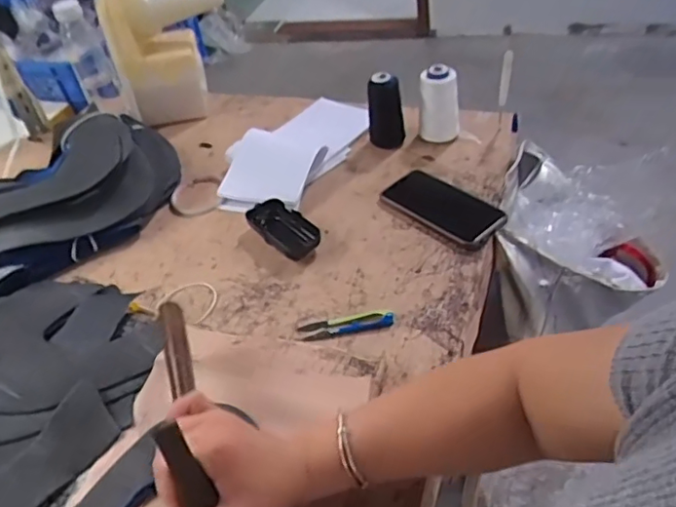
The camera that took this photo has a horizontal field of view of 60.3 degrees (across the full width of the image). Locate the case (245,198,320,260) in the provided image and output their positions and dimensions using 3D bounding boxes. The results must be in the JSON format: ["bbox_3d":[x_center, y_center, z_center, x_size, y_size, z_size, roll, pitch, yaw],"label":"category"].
[{"bbox_3d":[-0.067,-0.031,0.734,0.054,0.021,0.114,-35,48,-25],"label":"case"}]

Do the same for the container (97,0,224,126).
[{"bbox_3d":[-0.266,-0.325,0.950,0.185,0.192,0.076,-28,45,-19],"label":"container"}]

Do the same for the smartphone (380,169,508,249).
[{"bbox_3d":[0.133,-0.063,0.729,0.082,0.014,0.160,-32,44,-25],"label":"smartphone"}]

